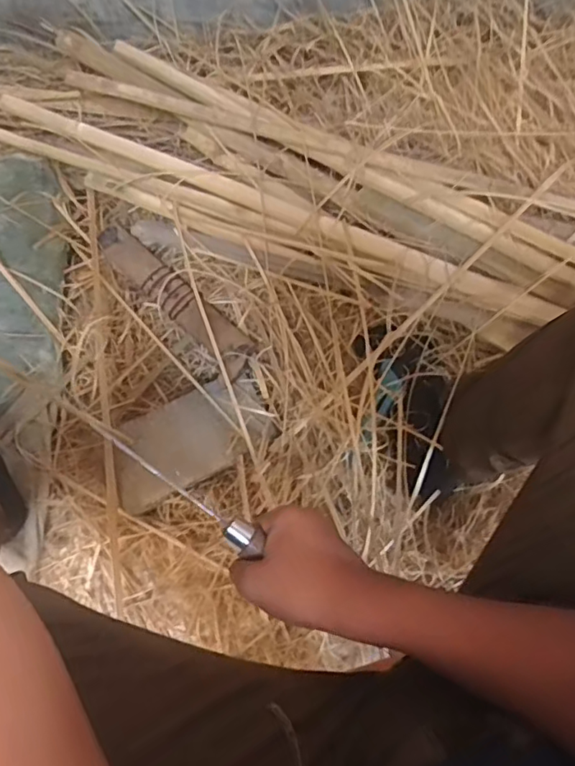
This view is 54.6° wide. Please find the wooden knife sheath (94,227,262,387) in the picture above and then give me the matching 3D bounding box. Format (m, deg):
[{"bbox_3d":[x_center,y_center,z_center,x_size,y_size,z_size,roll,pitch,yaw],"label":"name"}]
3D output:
[{"bbox_3d":[-0.150,-0.119,0.758,0.056,0.038,0.287,-41,76,-16],"label":"wooden knife sheath"}]

